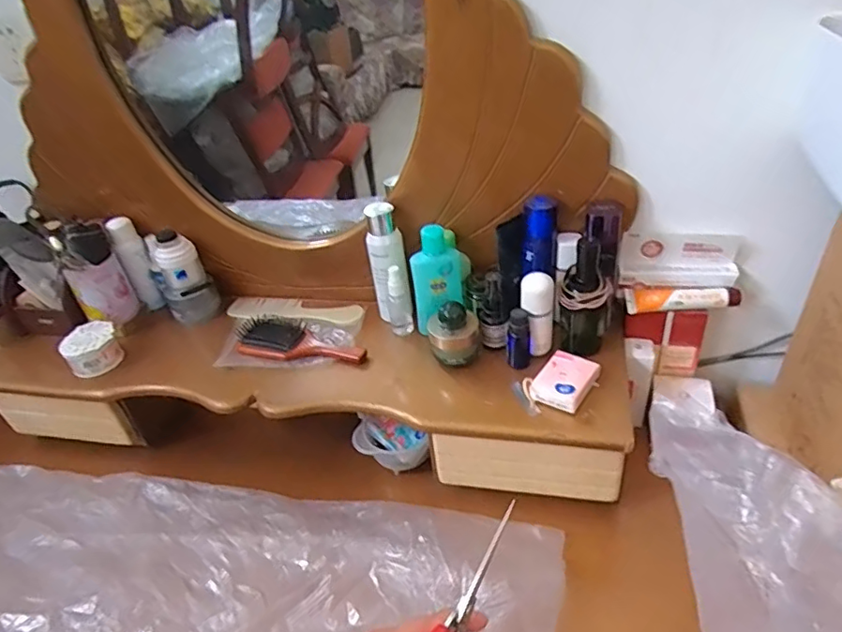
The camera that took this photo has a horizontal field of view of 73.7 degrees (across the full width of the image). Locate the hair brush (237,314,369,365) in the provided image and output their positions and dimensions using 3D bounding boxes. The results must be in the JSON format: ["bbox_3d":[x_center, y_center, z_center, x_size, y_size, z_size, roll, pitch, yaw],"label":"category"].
[{"bbox_3d":[-0.164,0.032,0.775,0.190,0.029,0.064,3,37,15],"label":"hair brush"}]

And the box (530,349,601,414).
[{"bbox_3d":[0.168,0.075,0.653,0.058,0.024,0.077,18,43,31],"label":"box"}]

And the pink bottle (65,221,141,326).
[{"bbox_3d":[-0.467,-0.053,0.814,0.076,0.142,0.066,-34,43,-31],"label":"pink bottle"}]

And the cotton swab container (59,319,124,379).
[{"bbox_3d":[-0.457,0.050,0.787,0.069,0.057,0.063,-21,38,-18],"label":"cotton swab container"}]

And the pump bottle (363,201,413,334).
[{"bbox_3d":[-0.042,-0.060,0.753,0.047,0.171,0.058,-11,36,-4],"label":"pump bottle"}]

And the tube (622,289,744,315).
[{"bbox_3d":[0.324,-0.022,0.697,0.130,0.024,0.028,1,37,12],"label":"tube"}]

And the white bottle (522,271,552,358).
[{"bbox_3d":[0.141,0.000,0.683,0.033,0.100,0.035,1,37,12],"label":"white bottle"}]

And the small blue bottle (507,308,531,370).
[{"bbox_3d":[0.119,0.028,0.682,0.025,0.076,0.021,1,37,12],"label":"small blue bottle"}]

